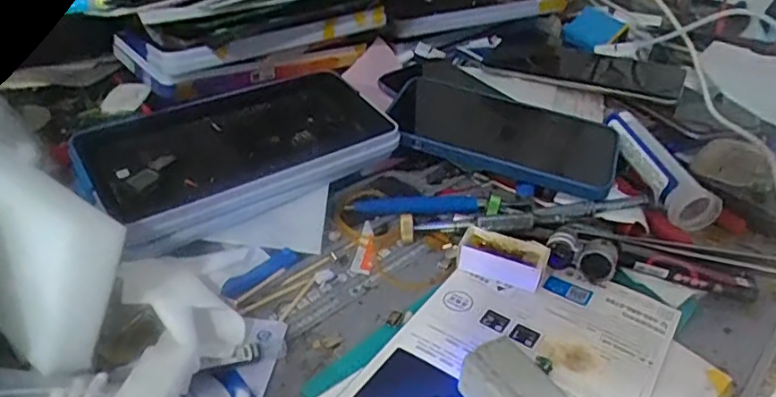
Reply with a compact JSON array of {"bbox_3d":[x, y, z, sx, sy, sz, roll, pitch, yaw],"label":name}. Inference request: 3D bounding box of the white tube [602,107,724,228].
[{"bbox_3d":[0.193,-0.026,0.433,0.028,0.032,0.109,-11,54,-22],"label":"white tube"}]

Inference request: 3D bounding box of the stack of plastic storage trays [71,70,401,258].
[{"bbox_3d":[-0.095,-0.037,0.378,0.181,0.026,0.117,-24,42,-36],"label":"stack of plastic storage trays"}]

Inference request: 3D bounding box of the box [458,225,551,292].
[{"bbox_3d":[0.064,0.034,0.334,0.047,0.019,0.022,14,34,14],"label":"box"}]

